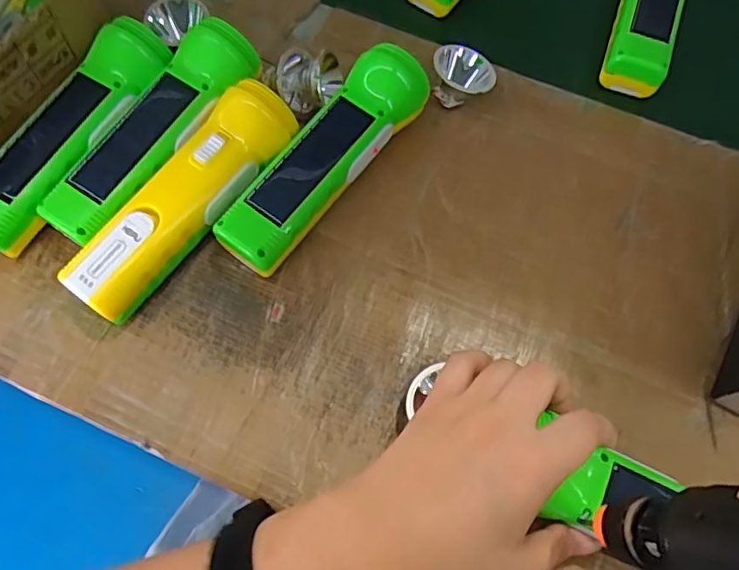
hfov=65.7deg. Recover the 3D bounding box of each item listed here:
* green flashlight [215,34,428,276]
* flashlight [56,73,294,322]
[{"bbox_3d":[-0.026,-0.079,0.363,0.043,0.043,0.169,35,71,13],"label":"green flashlight"},{"bbox_3d":[-0.110,-0.052,0.348,0.046,0.048,0.163,38,72,14],"label":"flashlight"}]

